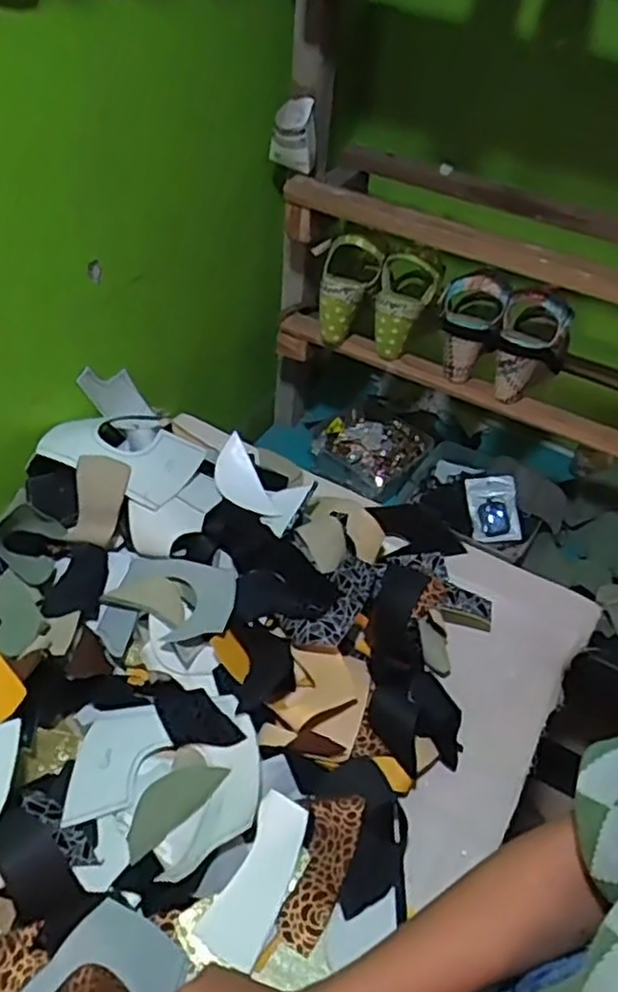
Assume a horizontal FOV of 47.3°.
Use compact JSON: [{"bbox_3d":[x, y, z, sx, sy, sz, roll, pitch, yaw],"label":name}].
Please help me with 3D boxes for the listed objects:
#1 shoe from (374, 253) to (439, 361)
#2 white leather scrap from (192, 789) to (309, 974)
[{"bbox_3d":[0.126,-0.253,0.952,0.073,0.135,0.063,14,44,6],"label":"shoe"},{"bbox_3d":[-0.040,0.316,0.587,0.052,0.006,0.124,29,62,6],"label":"white leather scrap"}]

